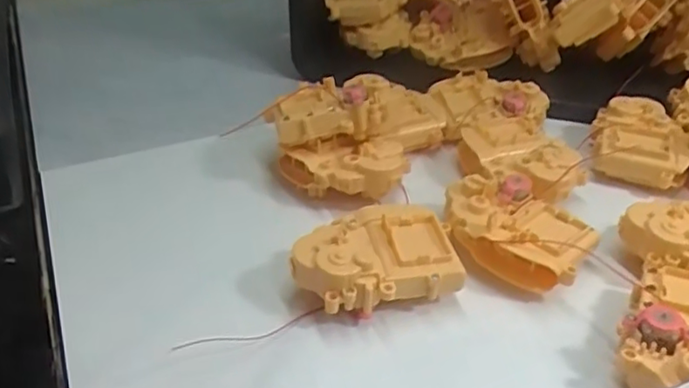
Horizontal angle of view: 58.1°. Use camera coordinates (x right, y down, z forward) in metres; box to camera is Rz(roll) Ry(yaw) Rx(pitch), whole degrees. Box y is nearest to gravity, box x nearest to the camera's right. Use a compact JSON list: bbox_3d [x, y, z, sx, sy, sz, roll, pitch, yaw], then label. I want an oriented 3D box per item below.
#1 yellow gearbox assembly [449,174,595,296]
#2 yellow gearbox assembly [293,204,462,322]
[{"bbox_3d":[0.109,0.022,0.397,0.062,0.032,0.094,-27,43,-33],"label":"yellow gearbox assembly"},{"bbox_3d":[0.018,0.037,0.372,0.095,0.031,0.062,-8,35,-11],"label":"yellow gearbox assembly"}]

